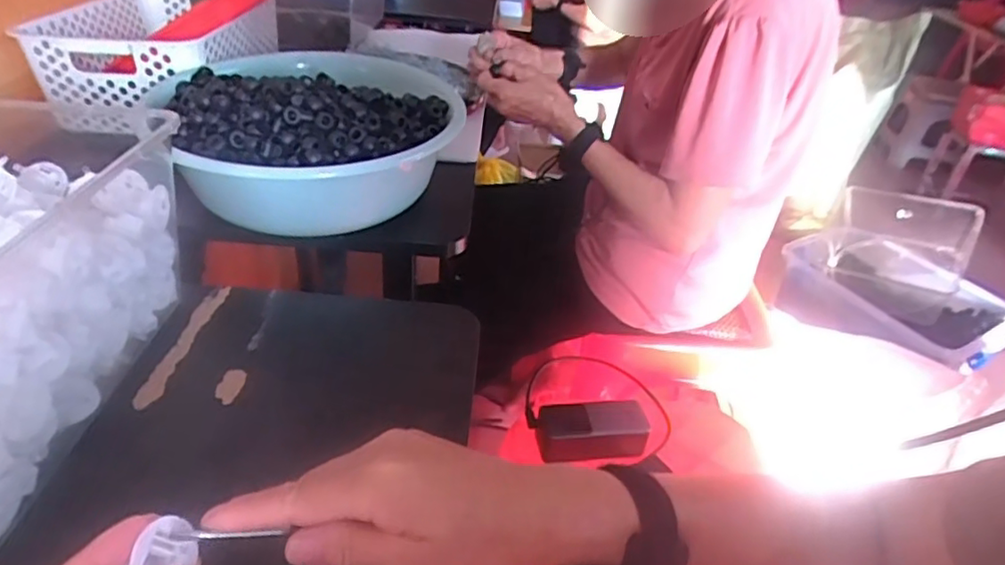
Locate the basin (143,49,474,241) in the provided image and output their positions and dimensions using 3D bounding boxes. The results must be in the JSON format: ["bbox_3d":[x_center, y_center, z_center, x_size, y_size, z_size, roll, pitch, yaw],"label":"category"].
[{"bbox_3d":[-0.182,-0.146,0.642,0.283,0.127,0.295,5,34,-3],"label":"basin"}]

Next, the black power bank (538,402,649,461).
[{"bbox_3d":[0.105,0.179,0.759,0.131,0.058,0.046,0,35,-10],"label":"black power bank"}]

